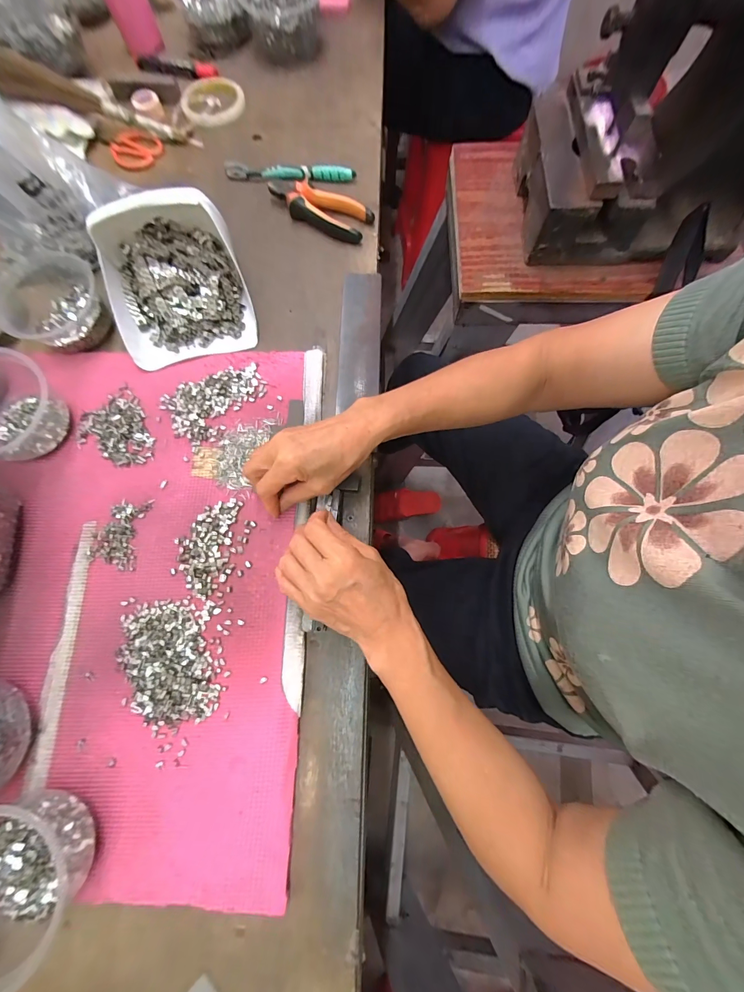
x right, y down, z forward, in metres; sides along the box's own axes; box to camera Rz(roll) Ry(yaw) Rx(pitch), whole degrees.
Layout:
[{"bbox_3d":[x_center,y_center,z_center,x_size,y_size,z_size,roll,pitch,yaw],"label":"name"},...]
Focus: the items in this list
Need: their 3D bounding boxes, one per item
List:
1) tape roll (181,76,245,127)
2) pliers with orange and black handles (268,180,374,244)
[{"bbox_3d":[-0.246,-0.614,0.550,0.096,0.019,0.096,1,74,-2],"label":"tape roll"},{"bbox_3d":[-0.075,-0.394,0.487,0.149,0.028,0.051,27,75,6],"label":"pliers with orange and black handles"}]

